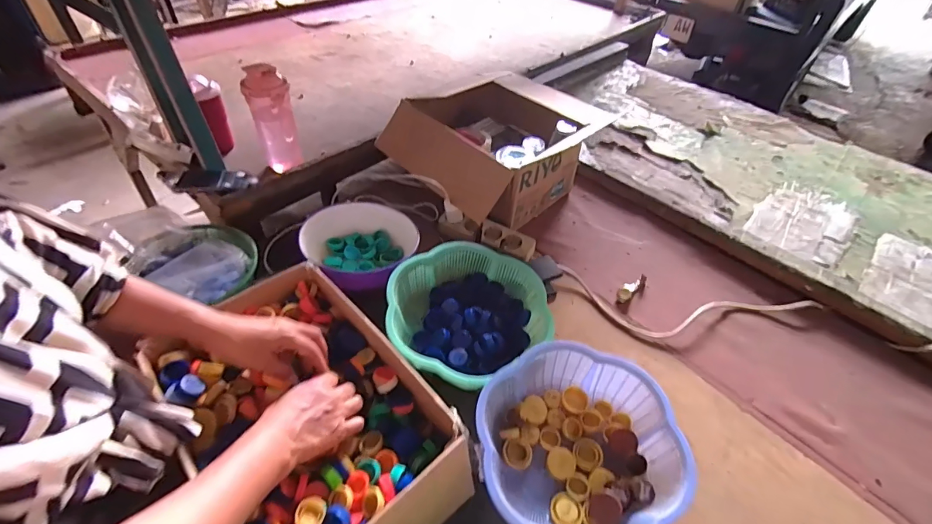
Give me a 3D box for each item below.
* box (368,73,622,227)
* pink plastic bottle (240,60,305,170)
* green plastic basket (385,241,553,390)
[{"bbox_3d":[0.084,-0.280,1.019,0.450,0.173,0.346,-31,55,-32],"label":"box"},{"bbox_3d":[-0.388,-0.282,0.879,0.081,0.200,0.067,-3,44,-9],"label":"pink plastic bottle"},{"bbox_3d":[-0.002,0.088,0.723,0.266,0.082,0.239,-31,55,-32],"label":"green plastic basket"}]

